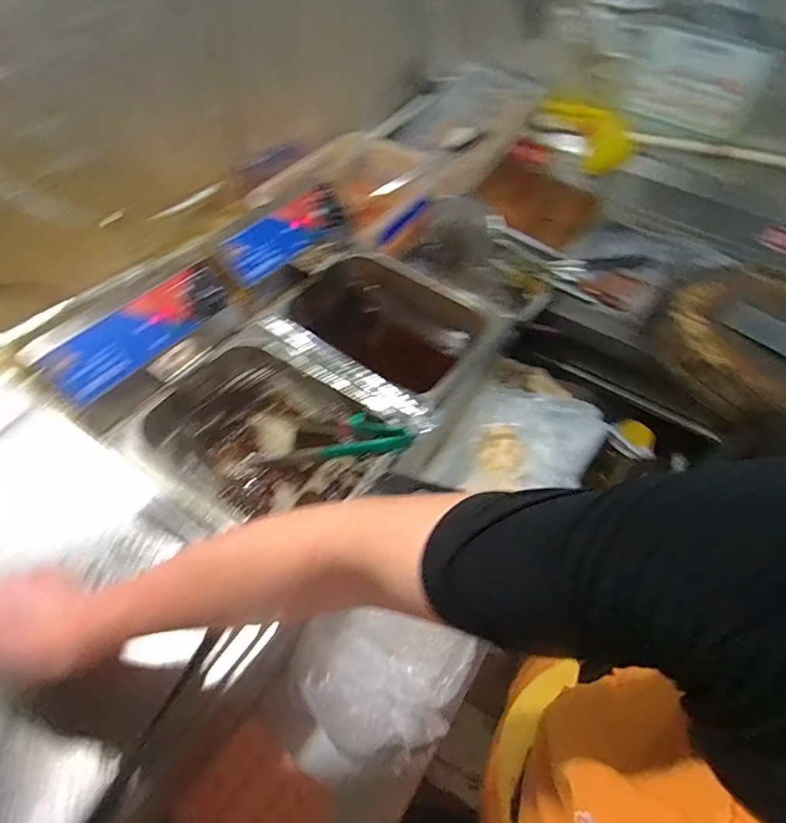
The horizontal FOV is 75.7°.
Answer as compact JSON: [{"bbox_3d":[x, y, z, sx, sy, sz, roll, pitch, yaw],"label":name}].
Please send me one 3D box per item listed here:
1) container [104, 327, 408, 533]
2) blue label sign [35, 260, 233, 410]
[{"bbox_3d":[-0.187,0.045,0.744,0.336,0.077,0.282,32,57,17],"label":"container"},{"bbox_3d":[-0.343,-0.117,0.706,0.007,0.076,0.269,0,39,46],"label":"blue label sign"}]

